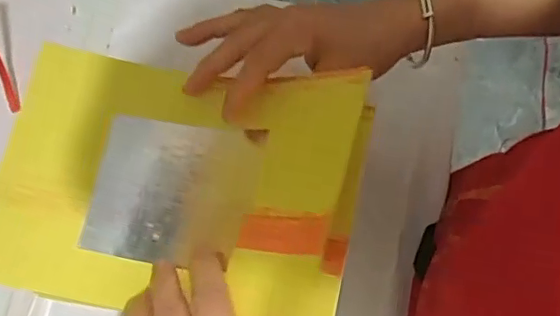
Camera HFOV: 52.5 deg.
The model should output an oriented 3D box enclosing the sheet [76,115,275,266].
[{"bbox_3d":[-0.066,0.019,0.347,0.100,0.017,0.087,9,75,4],"label":"sheet"}]

